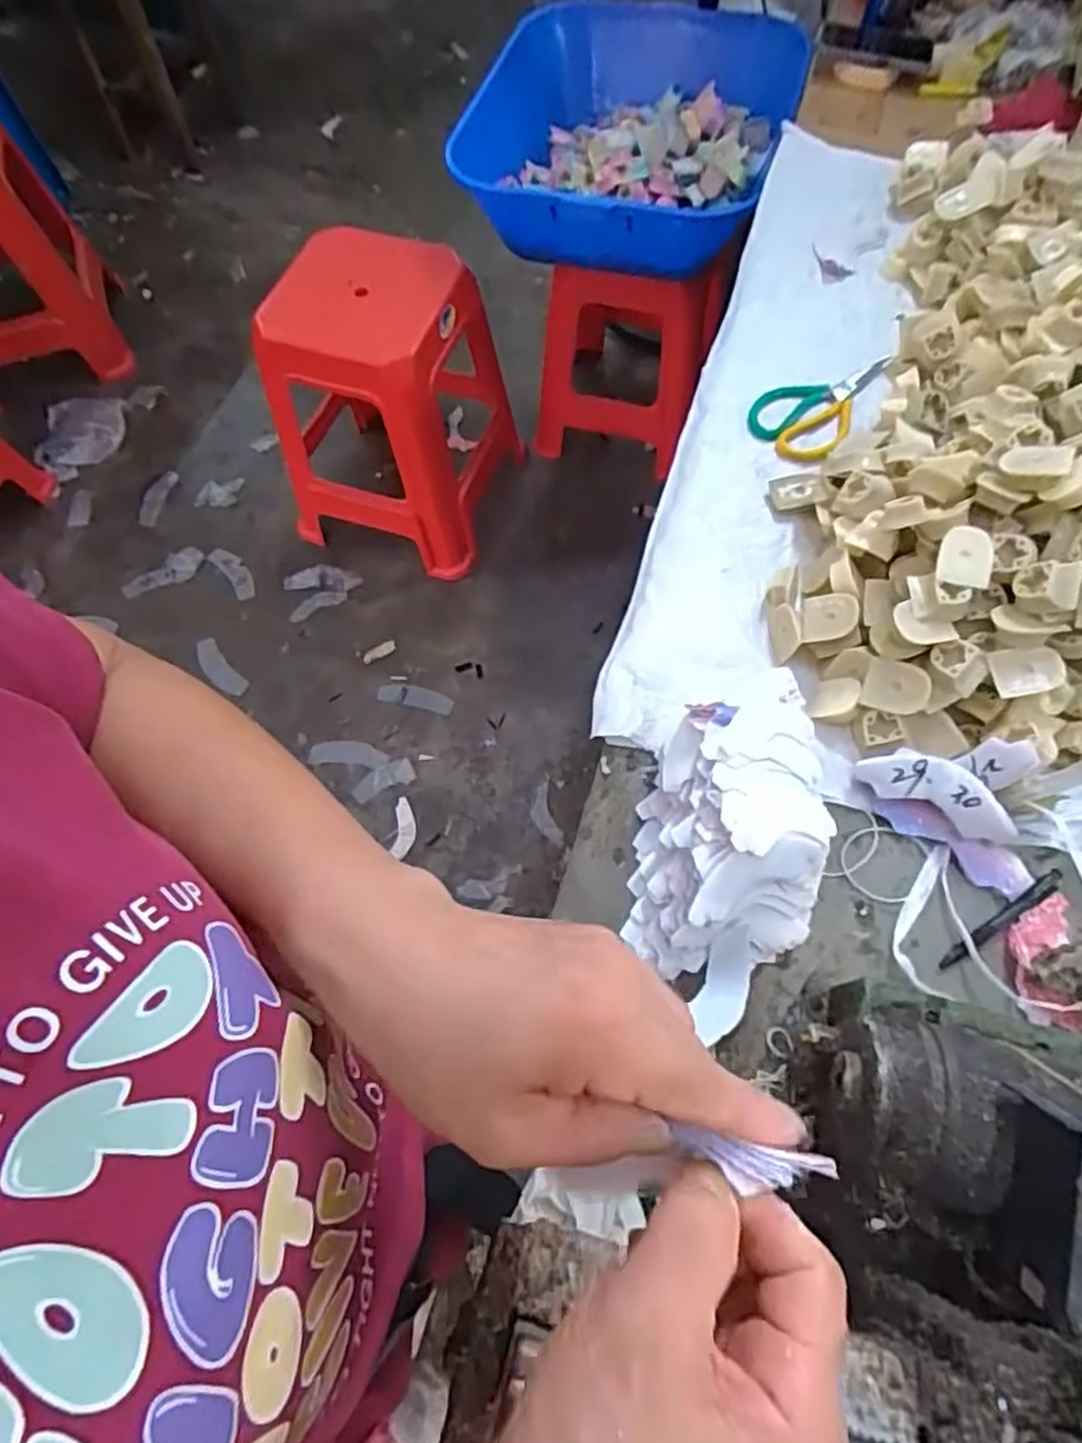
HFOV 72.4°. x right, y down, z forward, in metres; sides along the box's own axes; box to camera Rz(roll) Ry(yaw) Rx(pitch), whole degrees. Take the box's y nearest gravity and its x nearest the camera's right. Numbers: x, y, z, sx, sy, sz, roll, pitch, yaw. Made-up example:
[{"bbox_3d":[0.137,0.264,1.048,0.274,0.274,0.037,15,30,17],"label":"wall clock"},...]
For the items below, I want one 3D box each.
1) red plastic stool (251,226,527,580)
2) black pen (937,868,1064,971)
[{"bbox_3d":[-0.281,-0.625,1.445,0.374,0.524,0.396,19,68,10],"label":"red plastic stool"},{"bbox_3d":[0.365,0.154,0.582,0.131,0.012,0.011,-31,68,-11],"label":"black pen"}]

